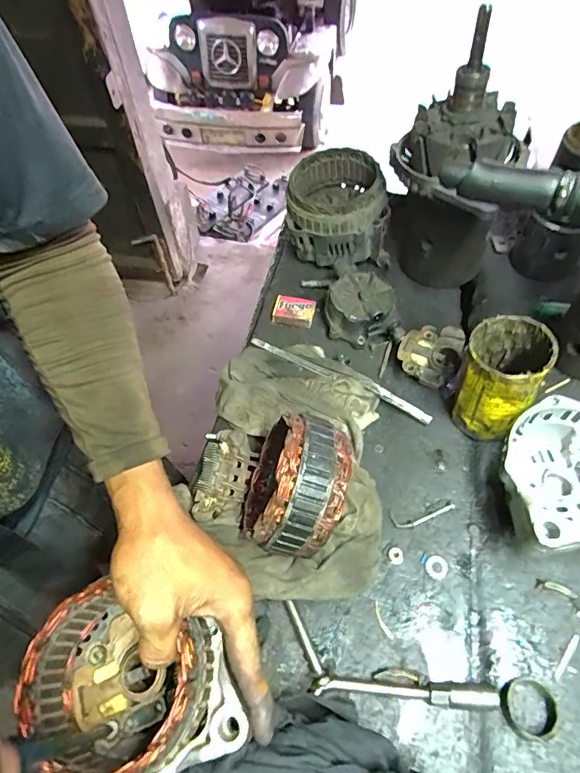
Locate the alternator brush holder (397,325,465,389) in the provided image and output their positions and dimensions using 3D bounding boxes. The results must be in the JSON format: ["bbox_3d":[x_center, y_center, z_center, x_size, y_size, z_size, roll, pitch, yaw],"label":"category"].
[{"bbox_3d":[0.162,-0.036,0.533,0.065,0.036,0.071,26,62,21],"label":"alternator brush holder"}]

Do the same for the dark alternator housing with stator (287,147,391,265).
[{"bbox_3d":[0.064,-0.244,0.637,0.132,0.101,0.144,0,56,5],"label":"dark alternator housing with stator"}]

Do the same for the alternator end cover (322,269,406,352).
[{"bbox_3d":[0.091,-0.098,0.571,0.095,0.055,0.081,1,56,6],"label":"alternator end cover"}]

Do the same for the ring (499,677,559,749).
[{"bbox_3d":[0.177,0.239,0.340,0.040,0.015,0.039,-2,56,3],"label":"ring"}]

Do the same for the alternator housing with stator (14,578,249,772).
[{"bbox_3d":[-0.098,0.203,0.305,0.139,0.076,0.091,13,58,14],"label":"alternator housing with stator"}]

